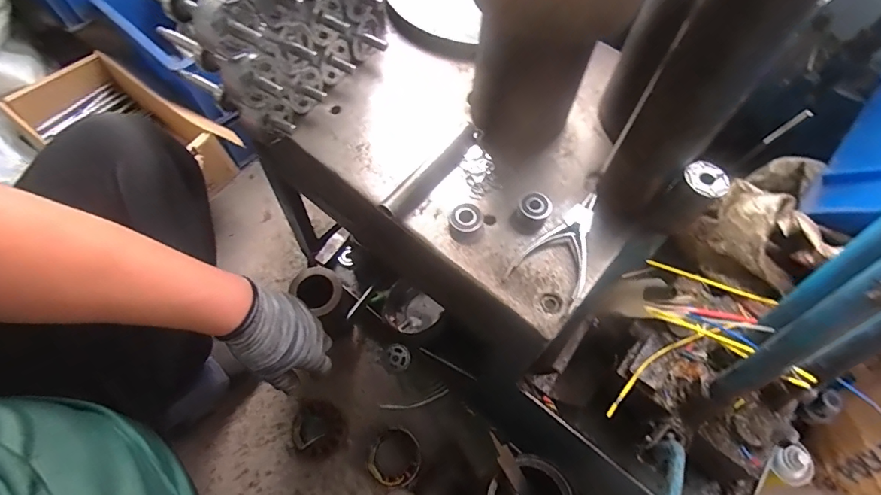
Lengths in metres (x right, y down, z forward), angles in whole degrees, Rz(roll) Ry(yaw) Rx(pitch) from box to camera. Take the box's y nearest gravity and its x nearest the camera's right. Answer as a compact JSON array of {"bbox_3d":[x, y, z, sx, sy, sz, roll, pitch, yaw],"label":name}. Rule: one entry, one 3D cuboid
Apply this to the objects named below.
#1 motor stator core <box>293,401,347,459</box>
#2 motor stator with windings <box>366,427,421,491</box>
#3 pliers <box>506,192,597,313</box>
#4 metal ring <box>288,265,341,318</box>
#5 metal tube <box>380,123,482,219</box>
[{"bbox_3d":[-0.198,0.300,0.759,0.080,0.046,0.085,1,62,-2],"label":"motor stator core"},{"bbox_3d":[-0.071,0.335,0.732,0.079,0.039,0.086,1,62,-2],"label":"motor stator with windings"},{"bbox_3d":[0.120,-0.006,0.450,0.068,0.016,0.121,25,64,11],"label":"pliers"},{"bbox_3d":[-0.202,0.069,0.770,0.084,0.025,0.075,34,66,15],"label":"metal ring"},{"bbox_3d":[-0.004,-0.083,0.484,0.023,0.016,0.148,36,66,16],"label":"metal tube"}]

